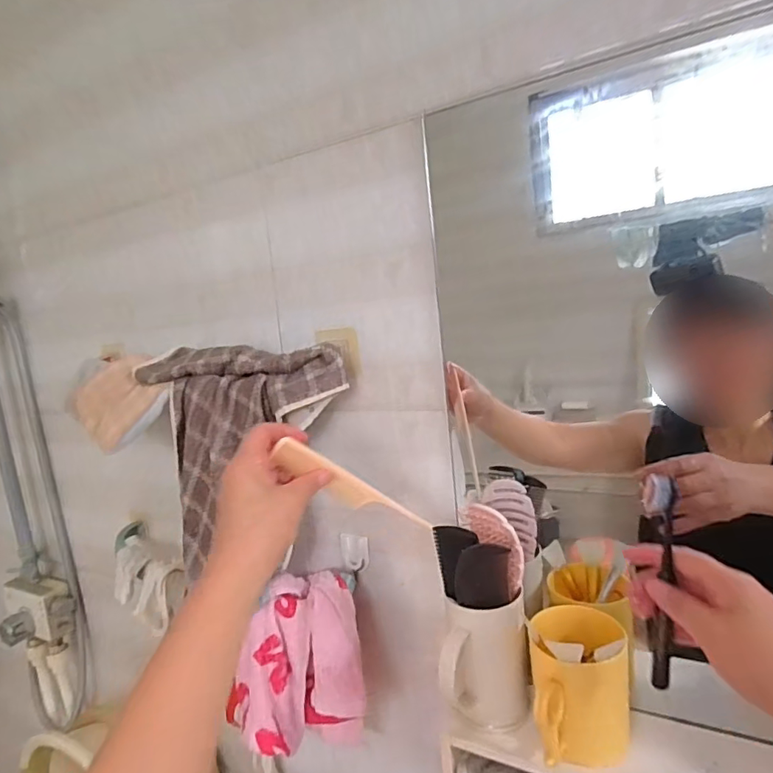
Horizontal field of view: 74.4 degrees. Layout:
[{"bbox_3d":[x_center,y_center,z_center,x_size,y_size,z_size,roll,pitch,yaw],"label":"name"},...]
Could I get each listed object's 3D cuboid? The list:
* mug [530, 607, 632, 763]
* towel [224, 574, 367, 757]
[{"bbox_3d":[0.178,0.271,0.467,0.084,0.113,0.104,-3,8,20],"label":"mug"},{"bbox_3d":[-0.101,0.342,0.609,0.148,0.200,0.088,-7,8,-5],"label":"towel"}]

